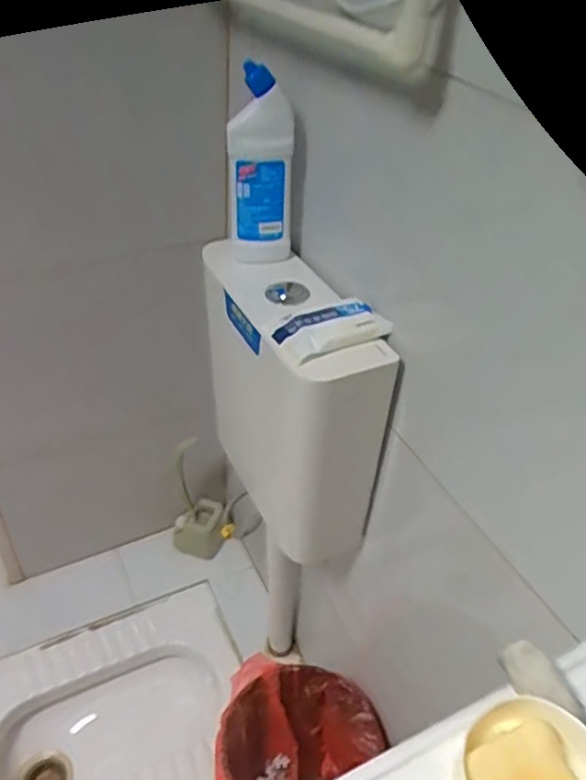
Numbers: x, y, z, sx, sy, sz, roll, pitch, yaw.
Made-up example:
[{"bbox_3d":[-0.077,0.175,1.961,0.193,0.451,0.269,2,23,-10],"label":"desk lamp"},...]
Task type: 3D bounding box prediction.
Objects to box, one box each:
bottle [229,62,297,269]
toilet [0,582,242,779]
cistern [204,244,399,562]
[{"bbox_3d":[-0.043,-0.280,0.819,0.084,0.236,0.054,-8,42,-15],"label":"bottle"},{"bbox_3d":[-0.405,0.733,1.367,0.604,0.163,0.401,-16,44,-23],"label":"toilet"},{"bbox_3d":[-0.017,0.022,0.911,0.168,0.384,0.325,-10,42,-17],"label":"cistern"}]

